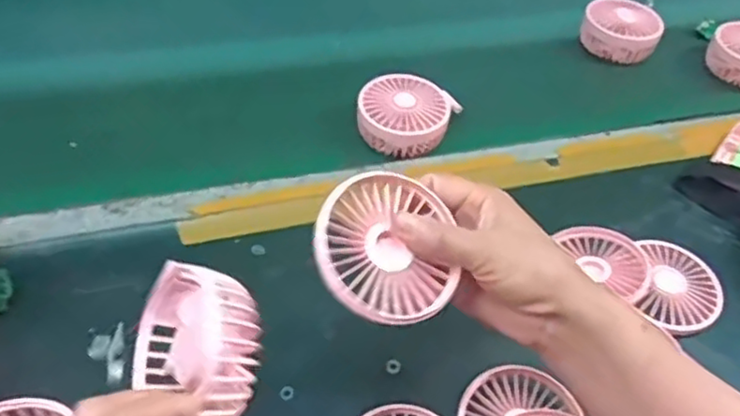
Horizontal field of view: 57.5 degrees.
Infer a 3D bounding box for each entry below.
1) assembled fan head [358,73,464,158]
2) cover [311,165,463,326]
[{"bbox_3d":[0.036,-0.093,0.663,0.086,0.040,0.083,19,48,12],"label":"assembled fan head"},{"bbox_3d":[0.009,0.020,0.388,0.082,0.014,0.089,48,55,-2],"label":"cover"}]

